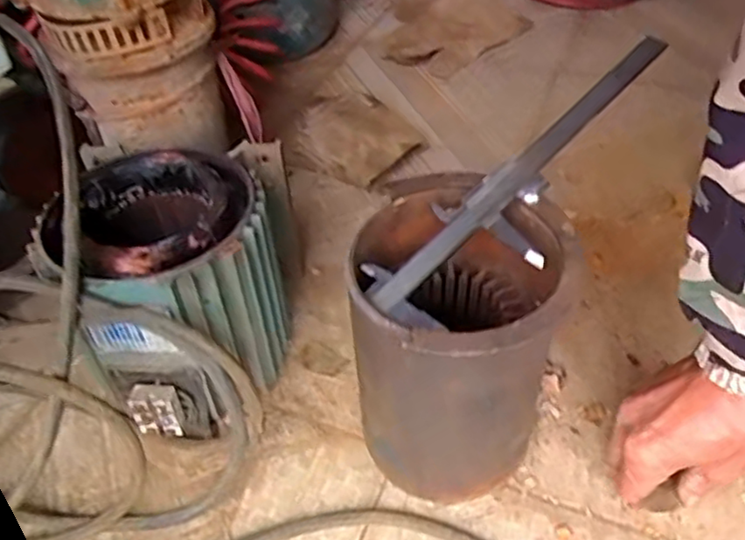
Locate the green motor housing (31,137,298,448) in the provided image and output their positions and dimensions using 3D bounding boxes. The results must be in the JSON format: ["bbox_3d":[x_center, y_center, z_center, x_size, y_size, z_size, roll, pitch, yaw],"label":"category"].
[{"bbox_3d":[-0.149,0.013,0.507,0.151,0.166,0.181,1,45,5],"label":"green motor housing"}]

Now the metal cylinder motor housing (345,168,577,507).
[{"bbox_3d":[0.055,0.057,0.439,0.125,0.188,0.138,9,47,13],"label":"metal cylinder motor housing"}]

